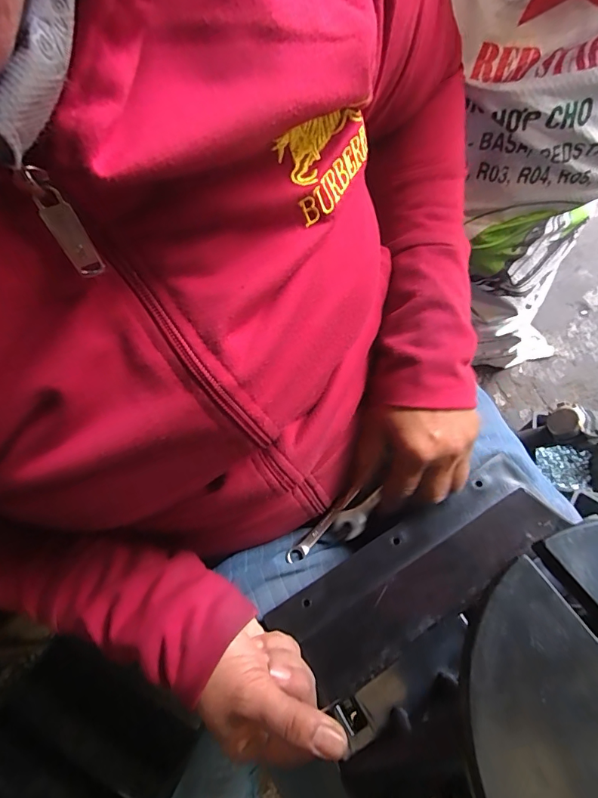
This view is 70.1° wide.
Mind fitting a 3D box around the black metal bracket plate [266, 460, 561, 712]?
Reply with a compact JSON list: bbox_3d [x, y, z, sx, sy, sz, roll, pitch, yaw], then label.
[{"bbox_3d":[0.093,0.128,0.333,0.225,0.010,0.085,-31,45,-10],"label":"black metal bracket plate"}]

